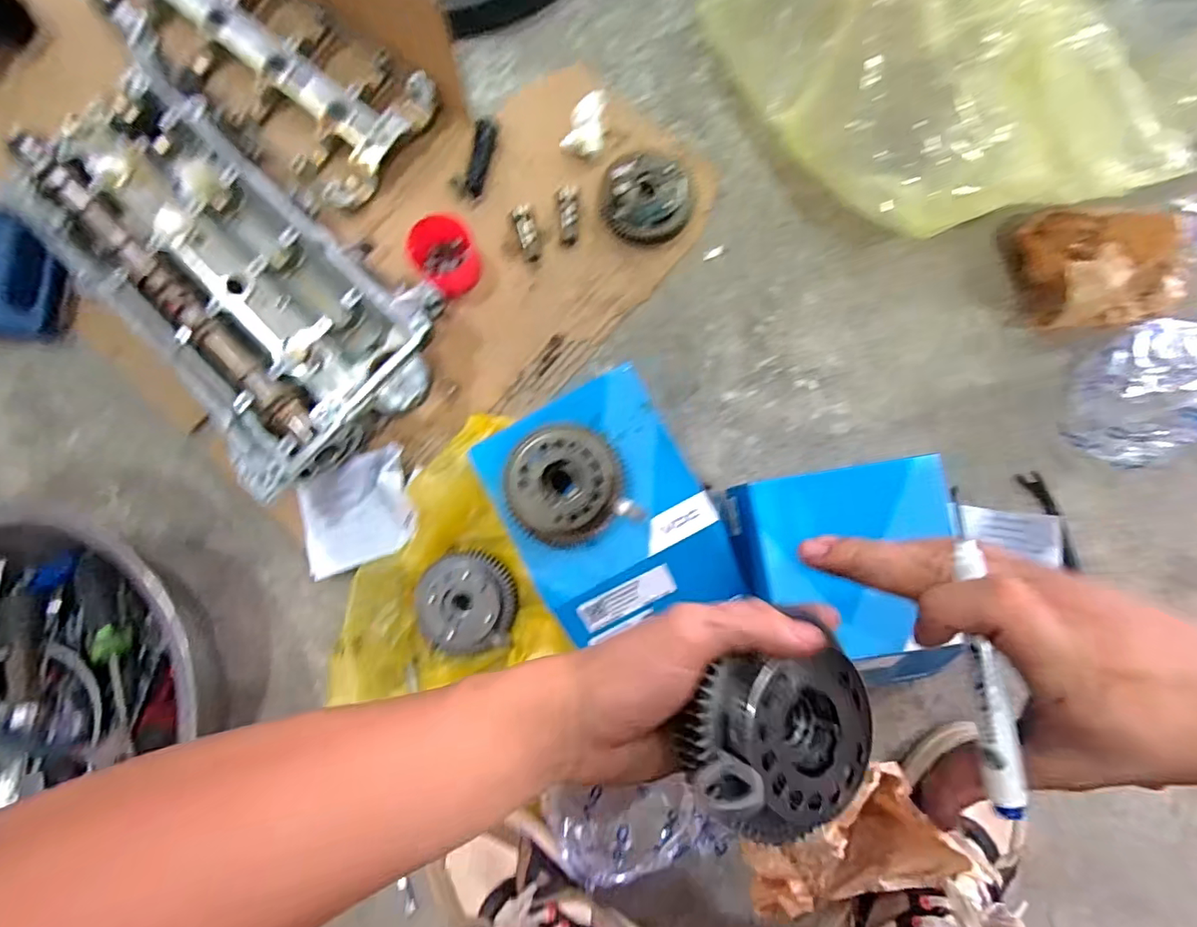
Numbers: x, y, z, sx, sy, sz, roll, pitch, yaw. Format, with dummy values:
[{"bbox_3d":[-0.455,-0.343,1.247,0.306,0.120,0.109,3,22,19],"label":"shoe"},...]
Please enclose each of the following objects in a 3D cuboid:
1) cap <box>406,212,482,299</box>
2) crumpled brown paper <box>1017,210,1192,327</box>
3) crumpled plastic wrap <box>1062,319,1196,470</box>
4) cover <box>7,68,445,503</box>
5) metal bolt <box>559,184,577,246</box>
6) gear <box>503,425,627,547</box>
[{"bbox_3d":[-0.154,-0.211,0.514,0.063,0.048,0.059,0,84,1],"label":"cap"},{"bbox_3d":[0.479,-0.193,0.489,0.126,0.073,0.130,-7,84,1],"label":"crumpled brown paper"},{"bbox_3d":[0.525,-0.068,0.486,0.139,0.062,0.118,-21,84,-1],"label":"crumpled plastic wrap"},{"bbox_3d":[-0.354,-0.189,0.502,0.226,0.072,0.457,-45,85,-3],"label":"cover"},{"bbox_3d":[-0.032,-0.263,0.532,0.019,0.012,0.064,-1,84,1],"label":"metal bolt"},{"bbox_3d":[-0.028,0.017,0.392,0.089,0.025,0.087,0,84,1],"label":"gear"}]

